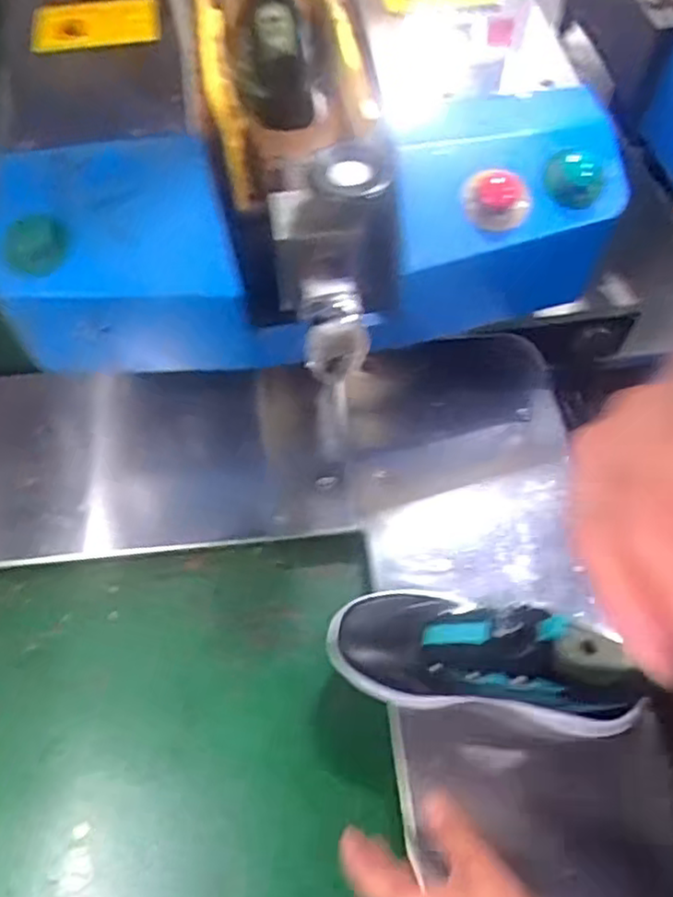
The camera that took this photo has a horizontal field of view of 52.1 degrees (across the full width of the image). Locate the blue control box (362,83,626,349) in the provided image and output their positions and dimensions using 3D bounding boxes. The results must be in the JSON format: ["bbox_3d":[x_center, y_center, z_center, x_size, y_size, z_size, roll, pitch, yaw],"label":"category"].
[{"bbox_3d":[0.142,-0.214,0.656,0.232,0.172,0.119,-15,62,-5],"label":"blue control box"}]

